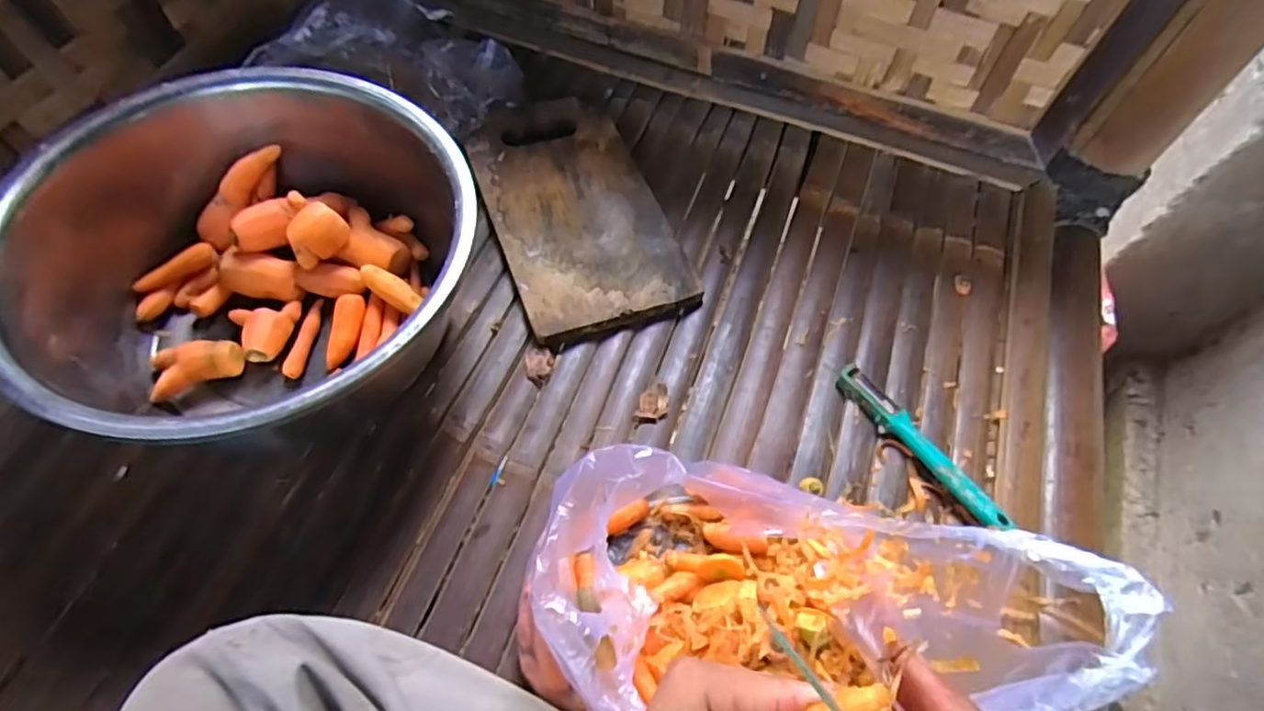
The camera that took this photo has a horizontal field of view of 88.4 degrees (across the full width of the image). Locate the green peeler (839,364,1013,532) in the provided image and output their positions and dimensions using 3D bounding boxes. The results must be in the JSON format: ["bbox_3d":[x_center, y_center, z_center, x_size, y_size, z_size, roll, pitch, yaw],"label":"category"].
[{"bbox_3d":[0.228,0.070,0.516,0.024,0.021,0.163,-32,67,-18],"label":"green peeler"}]

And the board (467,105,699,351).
[{"bbox_3d":[-0.055,-0.144,0.622,0.158,0.018,0.276,-18,64,-11],"label":"board"}]

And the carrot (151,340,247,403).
[{"bbox_3d":[-0.335,0.005,0.502,0.067,0.023,0.039,-17,63,-11],"label":"carrot"}]

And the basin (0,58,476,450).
[{"bbox_3d":[-0.276,-0.064,0.492,0.314,0.137,0.296,1,61,-2],"label":"basin"}]

